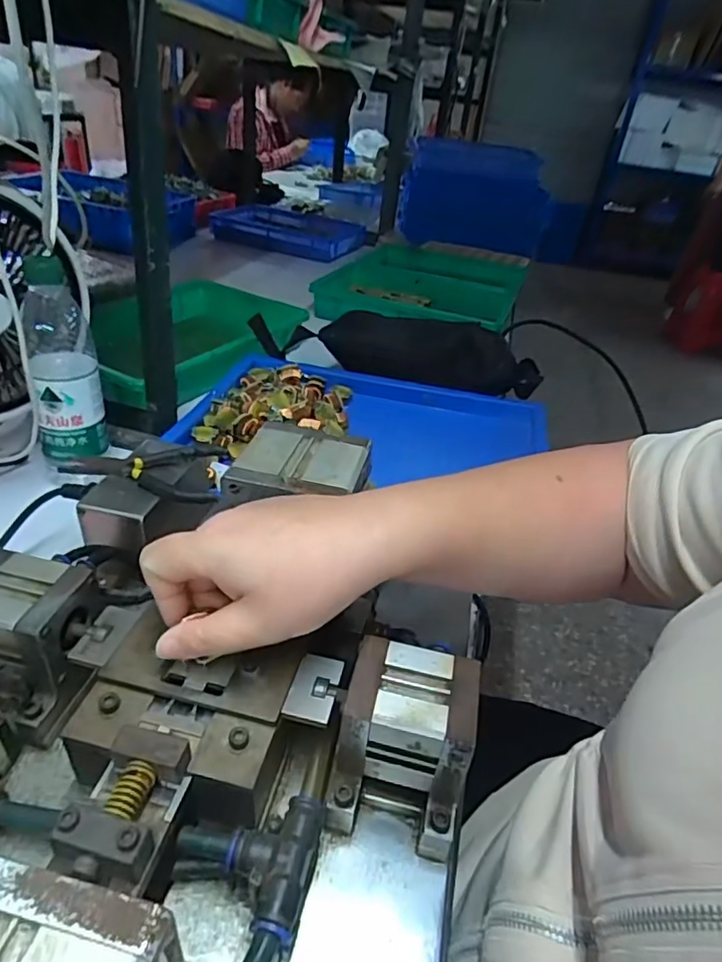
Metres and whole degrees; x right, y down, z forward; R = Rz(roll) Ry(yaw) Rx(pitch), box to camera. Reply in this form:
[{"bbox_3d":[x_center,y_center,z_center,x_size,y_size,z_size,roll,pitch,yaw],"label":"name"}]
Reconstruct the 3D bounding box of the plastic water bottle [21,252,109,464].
[{"bbox_3d":[-0.290,-0.114,0.551,0.065,0.182,0.066,-10,38,-24],"label":"plastic water bottle"}]

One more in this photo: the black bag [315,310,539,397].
[{"bbox_3d":[0.105,-0.186,0.818,0.319,0.072,0.091,8,34,-1],"label":"black bag"}]

